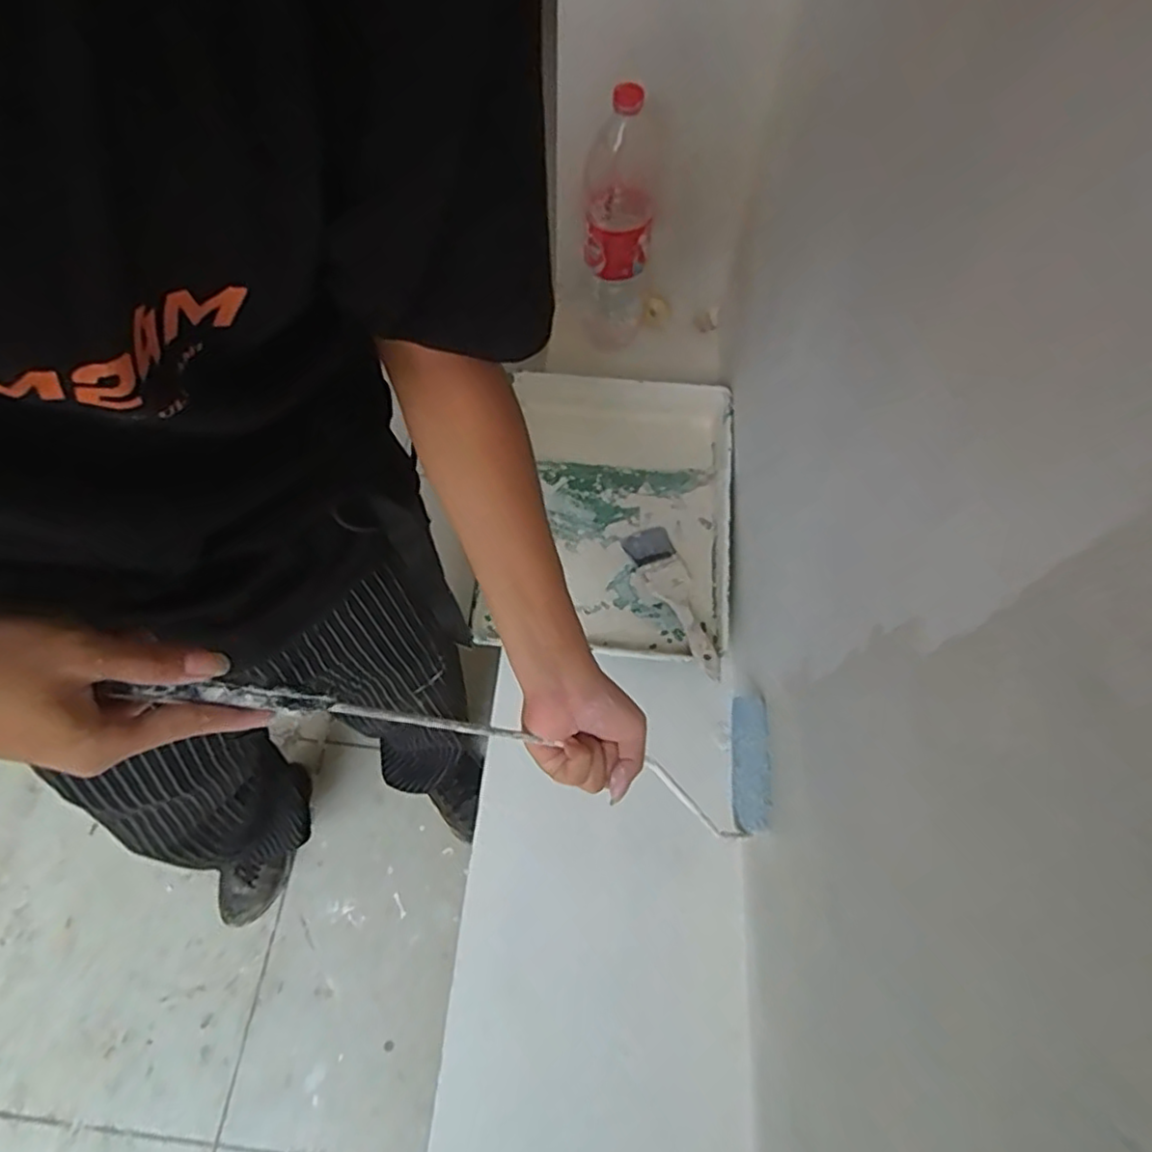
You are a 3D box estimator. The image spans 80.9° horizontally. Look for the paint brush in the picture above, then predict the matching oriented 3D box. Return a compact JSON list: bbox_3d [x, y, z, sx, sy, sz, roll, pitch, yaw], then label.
[{"bbox_3d":[0.115,0.026,0.761,0.053,0.029,0.197,-20,68,-9],"label":"paint brush"}]

